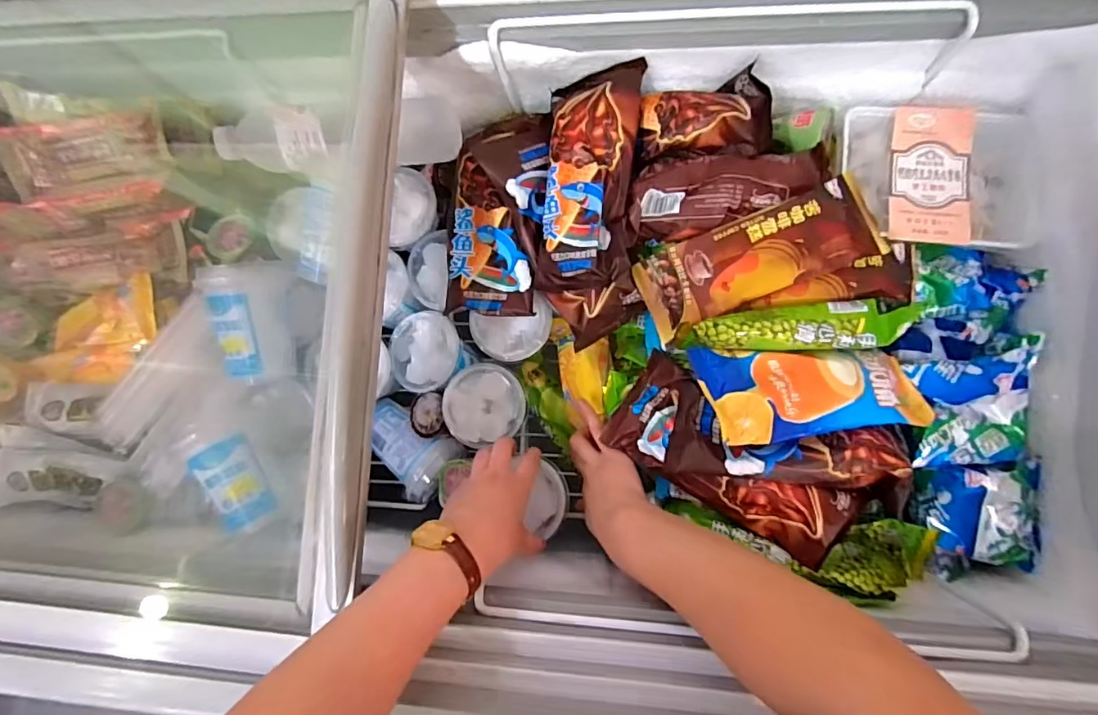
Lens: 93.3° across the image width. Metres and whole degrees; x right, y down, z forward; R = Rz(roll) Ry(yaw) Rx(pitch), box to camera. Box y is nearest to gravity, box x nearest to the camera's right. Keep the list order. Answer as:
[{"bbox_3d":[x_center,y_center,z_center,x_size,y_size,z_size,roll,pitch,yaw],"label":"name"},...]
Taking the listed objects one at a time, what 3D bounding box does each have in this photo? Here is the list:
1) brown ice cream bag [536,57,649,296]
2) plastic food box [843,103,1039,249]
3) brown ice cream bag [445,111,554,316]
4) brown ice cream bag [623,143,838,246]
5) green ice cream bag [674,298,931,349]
[{"bbox_3d":[0.036,-0.172,0.481,0.094,0.038,0.217,4,84,7],"label":"brown ice cream bag"},{"bbox_3d":[0.374,-0.176,0.510,0.168,0.049,0.140,3,84,7],"label":"plastic food box"},{"bbox_3d":[-0.052,-0.153,0.525,0.100,0.045,0.216,4,84,7],"label":"brown ice cream bag"},{"bbox_3d":[0.165,-0.154,0.475,0.184,0.032,0.077,-4,83,6],"label":"brown ice cream bag"},{"bbox_3d":[0.208,-0.026,0.443,0.184,0.031,0.045,-3,83,6],"label":"green ice cream bag"}]

